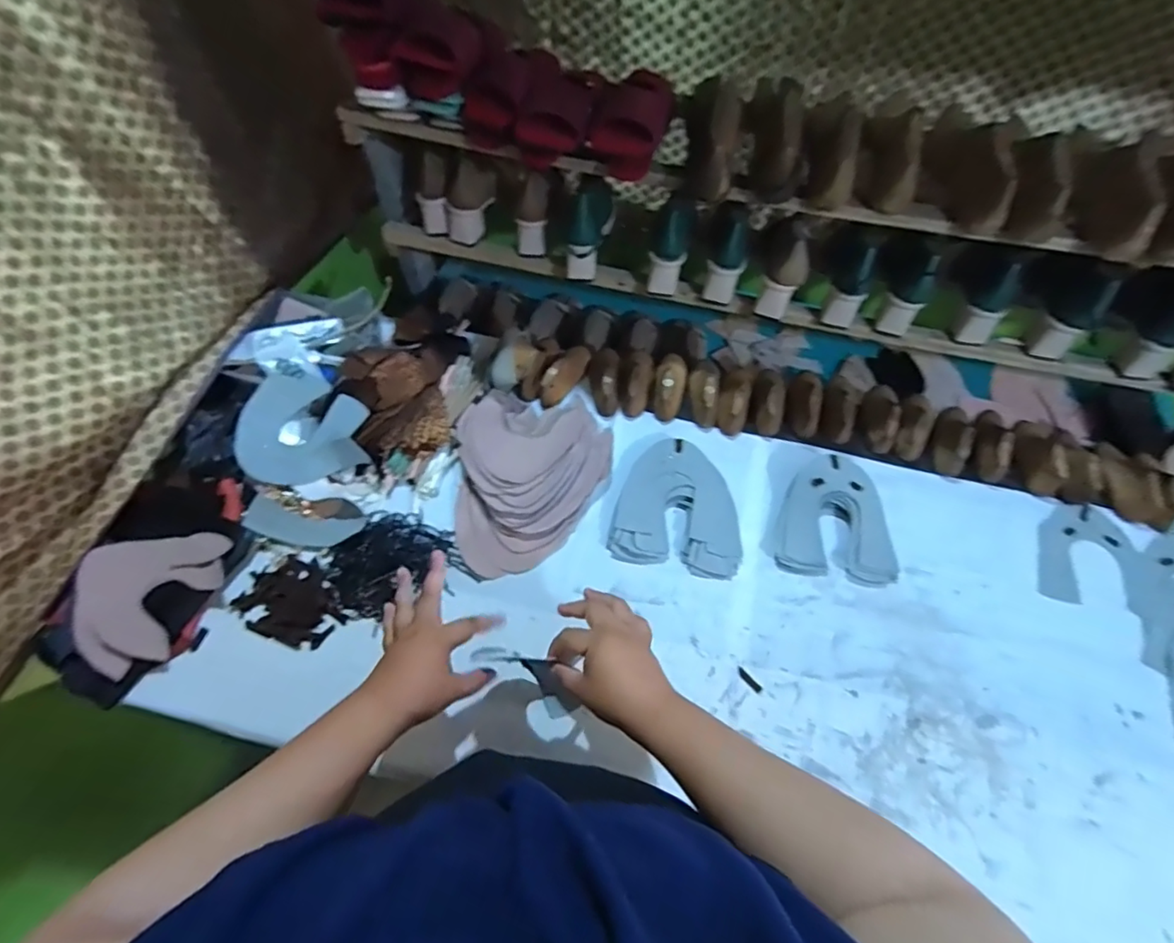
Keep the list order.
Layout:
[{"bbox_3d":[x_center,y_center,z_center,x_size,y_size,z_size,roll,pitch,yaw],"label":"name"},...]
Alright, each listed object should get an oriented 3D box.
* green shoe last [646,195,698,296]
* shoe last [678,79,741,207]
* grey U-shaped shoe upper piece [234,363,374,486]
[{"bbox_3d":[0.129,-0.355,0.895,0.062,0.144,0.060,20,28,12],"label":"green shoe last"},{"bbox_3d":[0.176,-0.488,0.778,0.072,0.089,0.254,8,57,4],"label":"shoe last"},{"bbox_3d":[-0.412,-0.074,0.850,0.169,0.068,0.187,-4,58,-4],"label":"grey U-shaped shoe upper piece"}]

